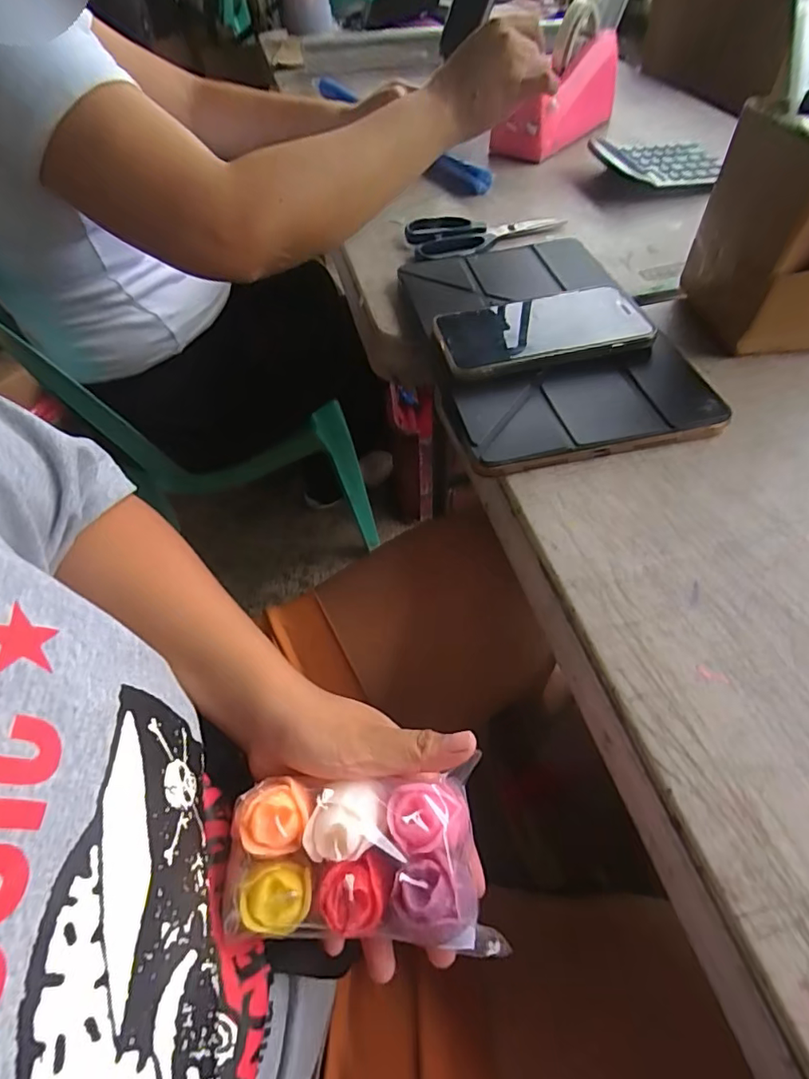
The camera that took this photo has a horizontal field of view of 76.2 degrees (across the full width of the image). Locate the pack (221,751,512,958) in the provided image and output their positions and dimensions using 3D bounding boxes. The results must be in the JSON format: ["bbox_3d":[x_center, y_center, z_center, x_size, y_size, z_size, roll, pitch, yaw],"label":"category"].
[{"bbox_3d":[-0.022,0.150,0.239,0.118,0.031,0.070,-3,55,-4],"label":"pack"}]

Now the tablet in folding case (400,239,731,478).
[{"bbox_3d":[0.110,-0.175,0.423,0.193,0.019,0.287,-13,55,-5],"label":"tablet in folding case"}]

